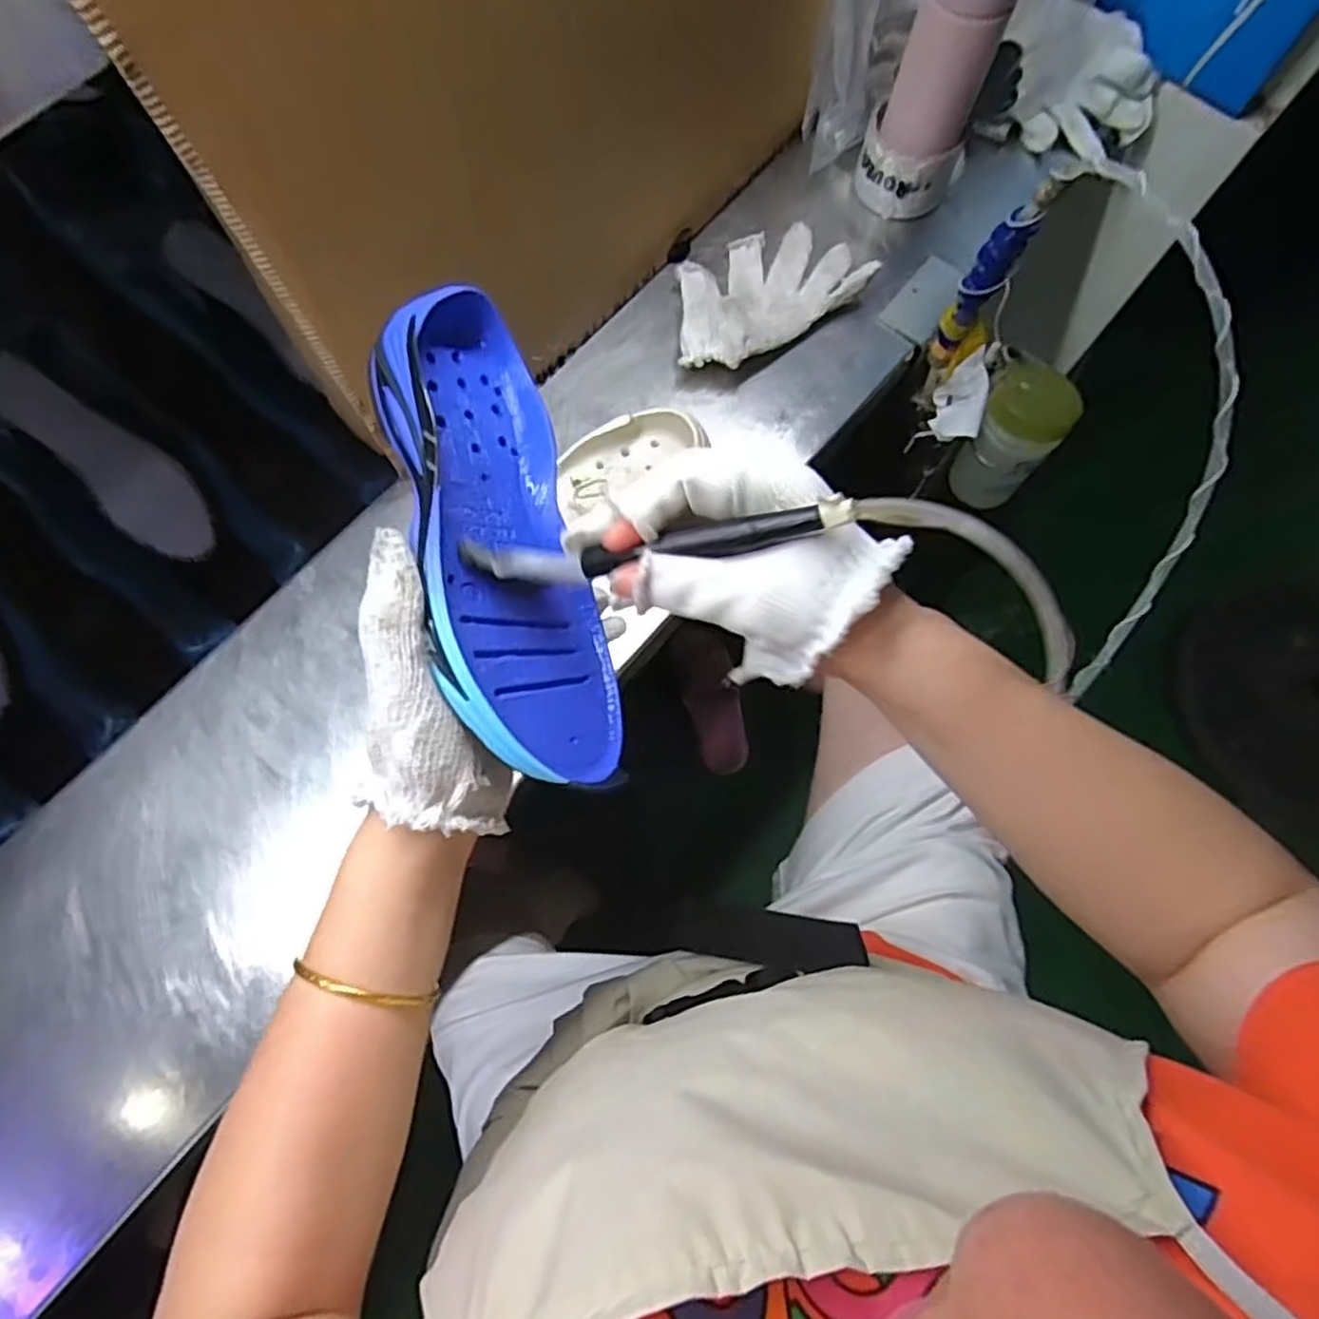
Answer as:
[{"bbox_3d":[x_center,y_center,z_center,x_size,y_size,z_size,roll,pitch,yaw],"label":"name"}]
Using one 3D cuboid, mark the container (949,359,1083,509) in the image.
[{"bbox_3d":[0.329,-0.210,0.724,0.076,0.143,0.081,0,73,-1],"label":"container"}]

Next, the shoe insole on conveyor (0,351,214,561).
[{"bbox_3d":[-0.437,-0.160,0.597,0.194,0.016,0.060,45,75,-17],"label":"shoe insole on conveyor"}]

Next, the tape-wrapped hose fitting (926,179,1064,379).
[{"bbox_3d":[0.239,-0.272,0.558,0.038,0.193,0.030,31,75,8],"label":"tape-wrapped hose fitting"}]

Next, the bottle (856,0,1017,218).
[{"bbox_3d":[0.217,-0.456,0.581,0.079,0.230,0.060,24,72,10],"label":"bottle"}]

